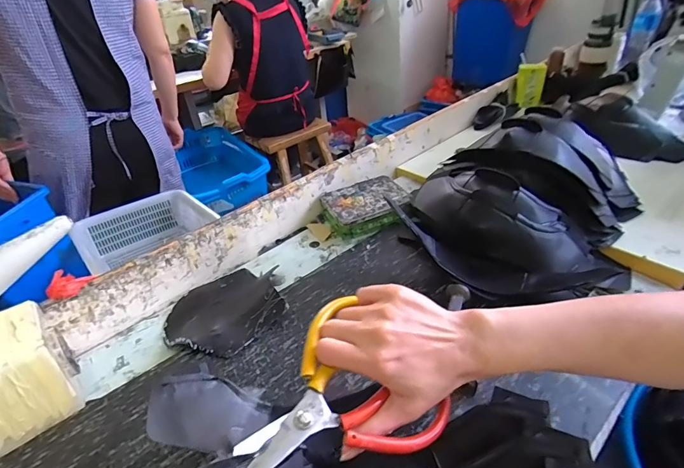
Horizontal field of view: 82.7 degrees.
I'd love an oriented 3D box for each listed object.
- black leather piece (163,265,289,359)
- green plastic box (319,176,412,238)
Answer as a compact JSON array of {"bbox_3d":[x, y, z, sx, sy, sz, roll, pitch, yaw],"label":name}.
[{"bbox_3d":[-0.165,0.098,0.571,0.184,0.027,0.161,-32,42,-31],"label":"black leather piece"},{"bbox_3d":[0.046,-0.053,0.756,0.155,0.043,0.123,-16,36,-13],"label":"green plastic box"}]

